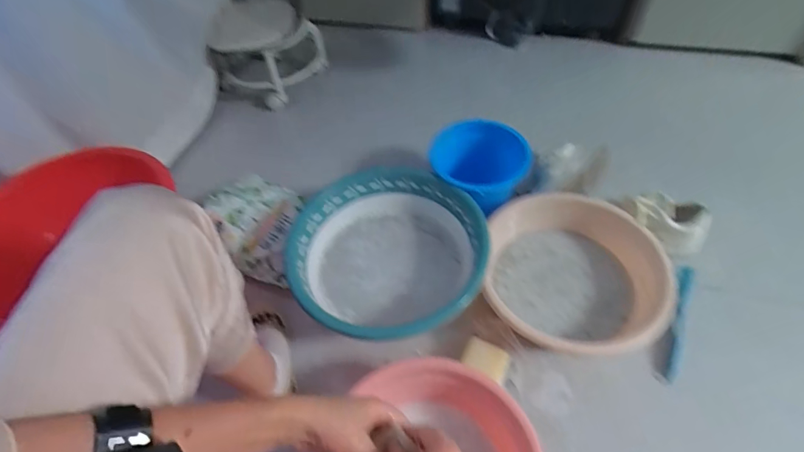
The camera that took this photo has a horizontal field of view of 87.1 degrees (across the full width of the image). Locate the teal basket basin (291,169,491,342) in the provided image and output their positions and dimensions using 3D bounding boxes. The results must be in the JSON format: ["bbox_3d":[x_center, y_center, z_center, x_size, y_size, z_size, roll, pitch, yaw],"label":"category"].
[{"bbox_3d":[-0.022,0.061,0.807,0.352,0.113,0.345,-3,52,4],"label":"teal basket basin"}]

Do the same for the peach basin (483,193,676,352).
[{"bbox_3d":[0.304,0.092,0.783,0.260,0.116,0.293,2,52,8],"label":"peach basin"}]

